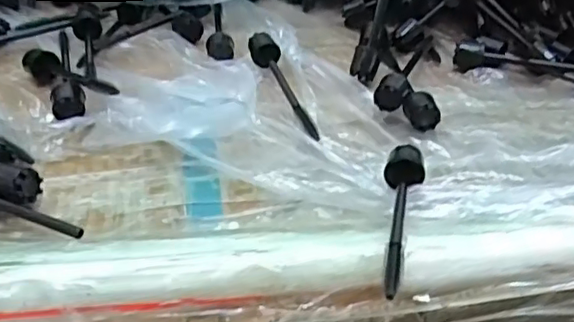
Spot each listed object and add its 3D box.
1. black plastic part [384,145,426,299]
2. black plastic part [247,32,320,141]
[{"bbox_3d":[0.039,0.019,0.212,0.014,0.012,0.084,10,36,10],"label":"black plastic part"},{"bbox_3d":[-0.003,-0.041,0.302,0.015,0.011,0.085,-7,36,-14],"label":"black plastic part"}]

